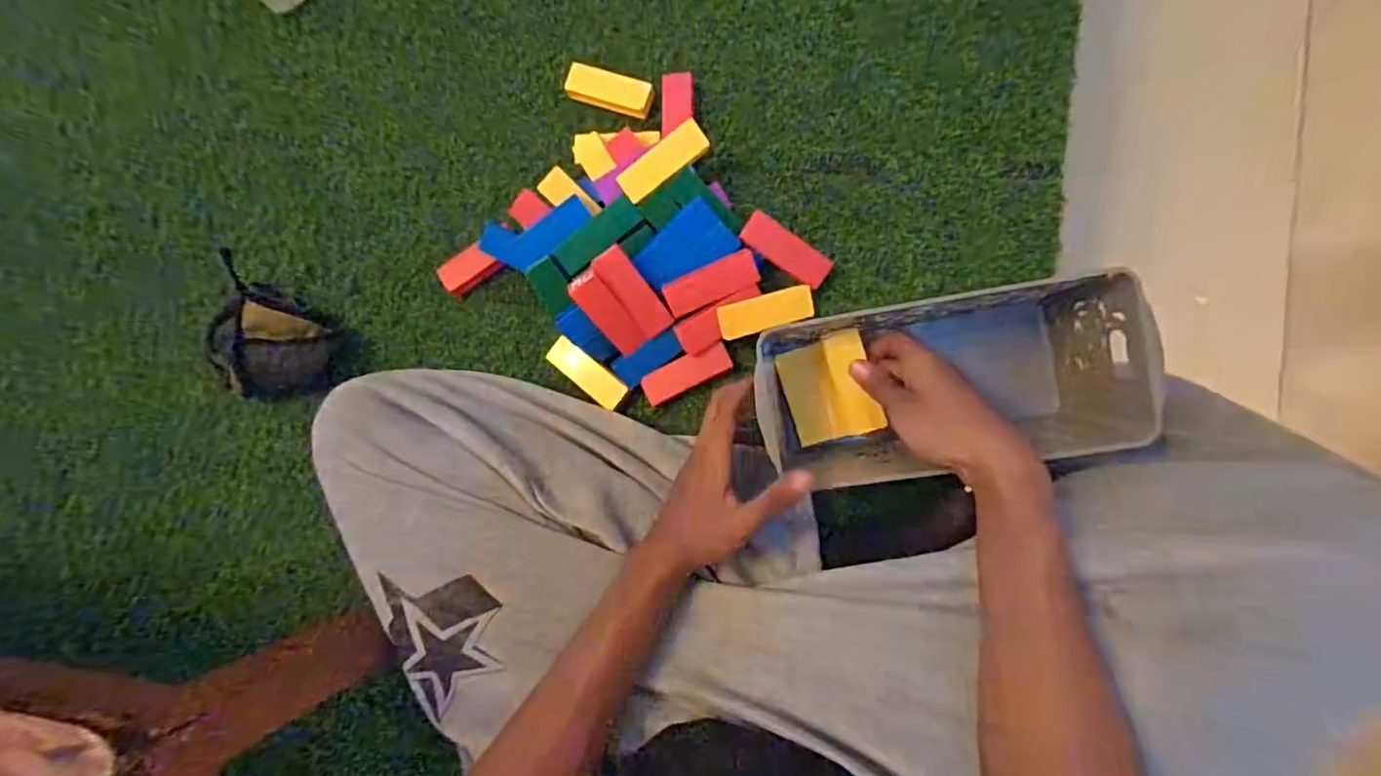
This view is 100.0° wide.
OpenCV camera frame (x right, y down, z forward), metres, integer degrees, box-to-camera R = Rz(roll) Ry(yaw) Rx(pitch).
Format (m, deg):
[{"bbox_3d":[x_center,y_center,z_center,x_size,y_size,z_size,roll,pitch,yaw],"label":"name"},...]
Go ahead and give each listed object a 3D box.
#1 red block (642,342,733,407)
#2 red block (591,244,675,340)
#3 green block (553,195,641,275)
[{"bbox_3d":[-0.003,-0.014,0.551,0.085,0.016,0.030,-26,82,6],"label":"red block"},{"bbox_3d":[-0.051,-0.087,0.525,0.030,0.014,0.087,-36,111,5],"label":"red block"},{"bbox_3d":[-0.085,-0.139,0.533,0.085,0.010,0.029,-41,81,4],"label":"green block"}]

